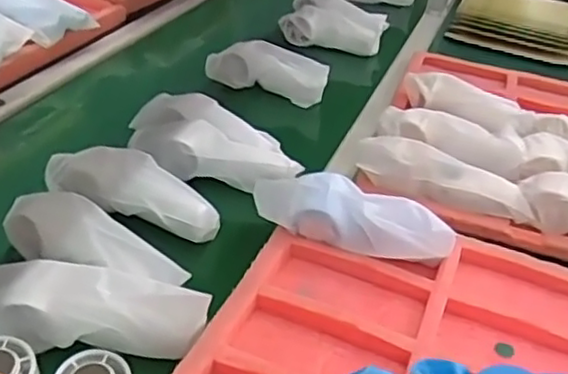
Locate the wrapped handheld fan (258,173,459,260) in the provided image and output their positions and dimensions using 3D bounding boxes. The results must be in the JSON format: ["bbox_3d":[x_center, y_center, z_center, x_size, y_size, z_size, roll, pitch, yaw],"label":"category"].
[{"bbox_3d":[0.067,0.033,0.644,0.188,0.063,0.046,15,34,11],"label":"wrapped handheld fan"}]

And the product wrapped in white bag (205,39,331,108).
[{"bbox_3d":[-0.026,-0.173,0.976,0.182,0.059,0.053,9,34,3],"label":"product wrapped in white bag"}]

